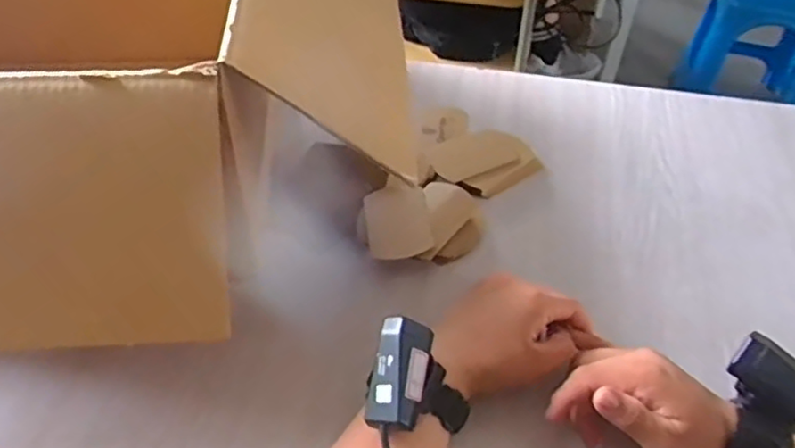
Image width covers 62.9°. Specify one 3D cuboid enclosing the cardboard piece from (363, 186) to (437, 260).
[{"bbox_3d":[0.001,-0.002,0.628,0.060,0.013,0.084,-5,47,-6],"label":"cardboard piece"}]

